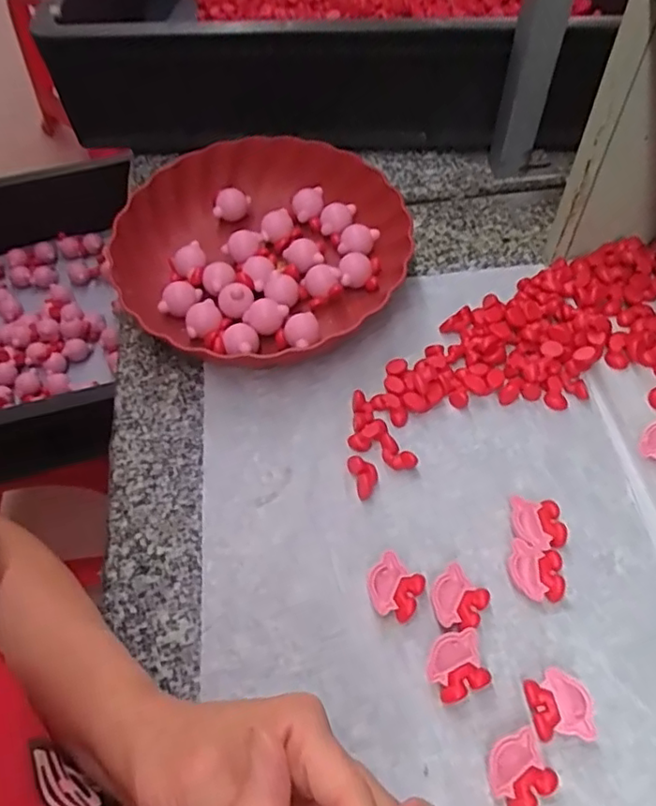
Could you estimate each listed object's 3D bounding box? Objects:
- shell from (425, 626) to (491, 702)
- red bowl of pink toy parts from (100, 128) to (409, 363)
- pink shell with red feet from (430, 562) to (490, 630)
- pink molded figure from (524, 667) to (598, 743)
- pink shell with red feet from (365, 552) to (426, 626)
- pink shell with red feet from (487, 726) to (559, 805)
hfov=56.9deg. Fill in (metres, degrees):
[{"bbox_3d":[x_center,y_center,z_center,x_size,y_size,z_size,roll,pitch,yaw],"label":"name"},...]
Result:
[{"bbox_3d":[0.075,0.155,0.357,0.034,0.015,0.033,-20,59,-10],"label":"shell"},{"bbox_3d":[-0.057,-0.140,0.523,0.226,0.049,0.231,-1,58,2],"label":"red bowl of pink toy parts"},{"bbox_3d":[0.080,0.124,0.377,0.033,0.014,0.033,-1,58,2],"label":"pink shell with red feet"},{"bbox_3d":[0.131,0.172,0.345,0.033,0.016,0.035,-2,58,1],"label":"pink molded figure"},{"bbox_3d":[0.042,0.117,0.382,0.033,0.016,0.034,22,62,16],"label":"pink shell with red feet"},{"bbox_3d":[0.103,0.200,0.328,0.033,0.016,0.034,-21,59,-11],"label":"pink shell with red feet"}]

